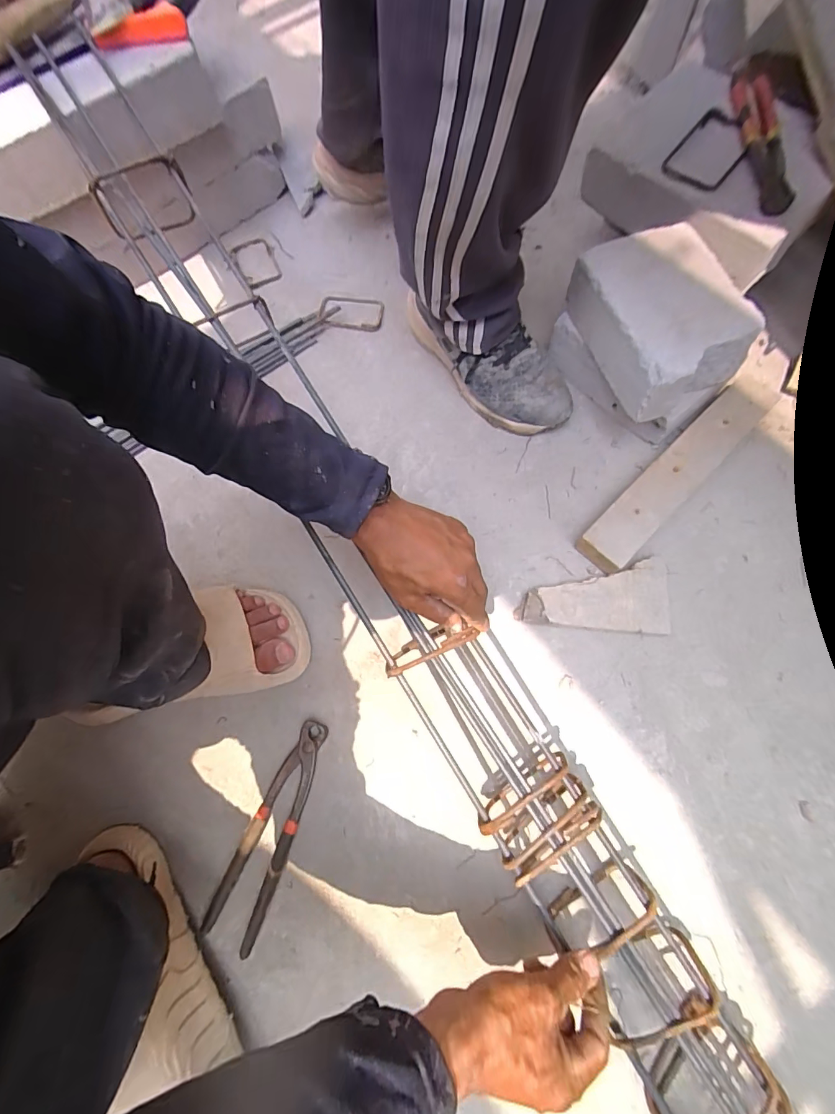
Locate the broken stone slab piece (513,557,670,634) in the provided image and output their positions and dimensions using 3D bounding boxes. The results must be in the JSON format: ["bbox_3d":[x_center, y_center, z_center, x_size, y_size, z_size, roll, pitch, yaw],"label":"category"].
[{"bbox_3d":[0.204,0.042,0.514,0.163,0.025,0.083,4,72,3],"label":"broken stone slab piece"}]

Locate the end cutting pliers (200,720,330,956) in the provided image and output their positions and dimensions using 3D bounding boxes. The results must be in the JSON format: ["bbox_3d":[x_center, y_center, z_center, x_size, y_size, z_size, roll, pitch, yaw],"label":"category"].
[{"bbox_3d":[-0.150,0.288,0.471,0.053,0.020,0.217,21,74,8],"label":"end cutting pliers"}]

